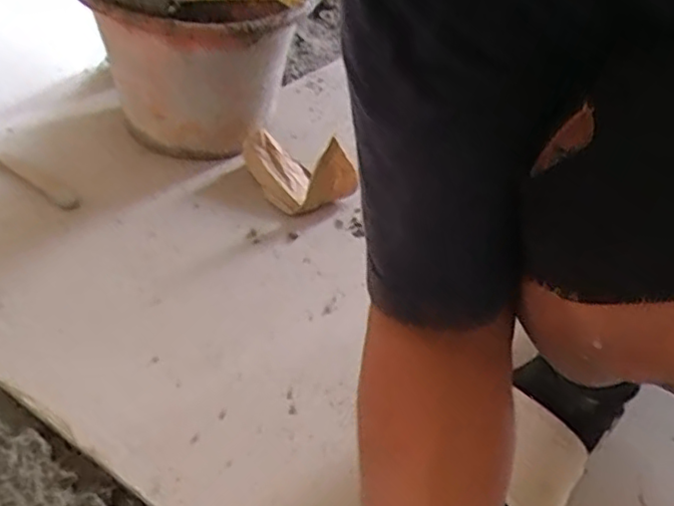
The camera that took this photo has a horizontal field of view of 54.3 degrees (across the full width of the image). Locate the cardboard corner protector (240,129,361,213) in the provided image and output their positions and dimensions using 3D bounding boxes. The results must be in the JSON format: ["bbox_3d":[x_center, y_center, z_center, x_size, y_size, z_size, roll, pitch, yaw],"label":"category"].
[{"bbox_3d":[-0.049,-0.107,0.777,0.094,0.070,0.114,-16,46,-25],"label":"cardboard corner protector"}]

